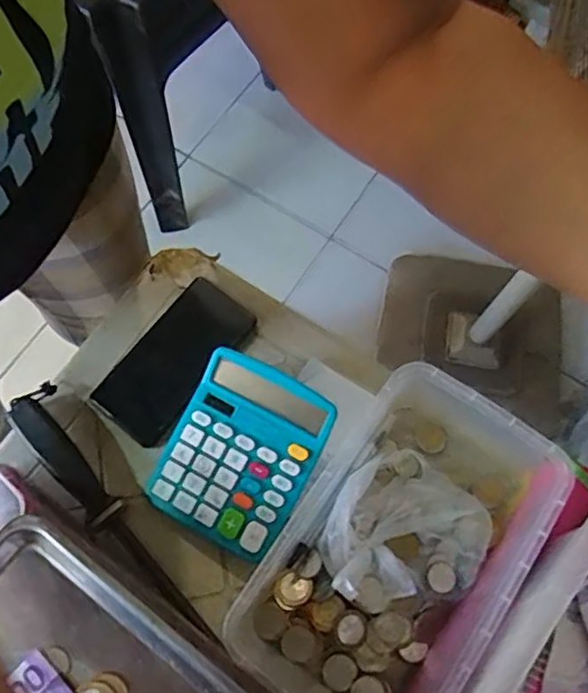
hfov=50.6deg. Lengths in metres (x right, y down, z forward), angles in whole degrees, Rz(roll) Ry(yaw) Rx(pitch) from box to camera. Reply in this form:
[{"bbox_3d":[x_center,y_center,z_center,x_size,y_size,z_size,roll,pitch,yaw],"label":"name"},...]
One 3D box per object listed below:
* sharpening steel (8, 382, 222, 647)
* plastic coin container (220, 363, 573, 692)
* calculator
[{"bbox_3d":[-0.156,0.137,0.506,0.040,0.031,0.249,-34,74,-12],"label":"sharpening steel"},{"bbox_3d":[0.081,0.158,0.483,0.156,0.089,0.255,34,73,11],"label":"plastic coin container"},{"bbox_3d":[-0.046,0.087,0.510,0.116,0.044,0.137,29,72,9],"label":"calculator"}]

